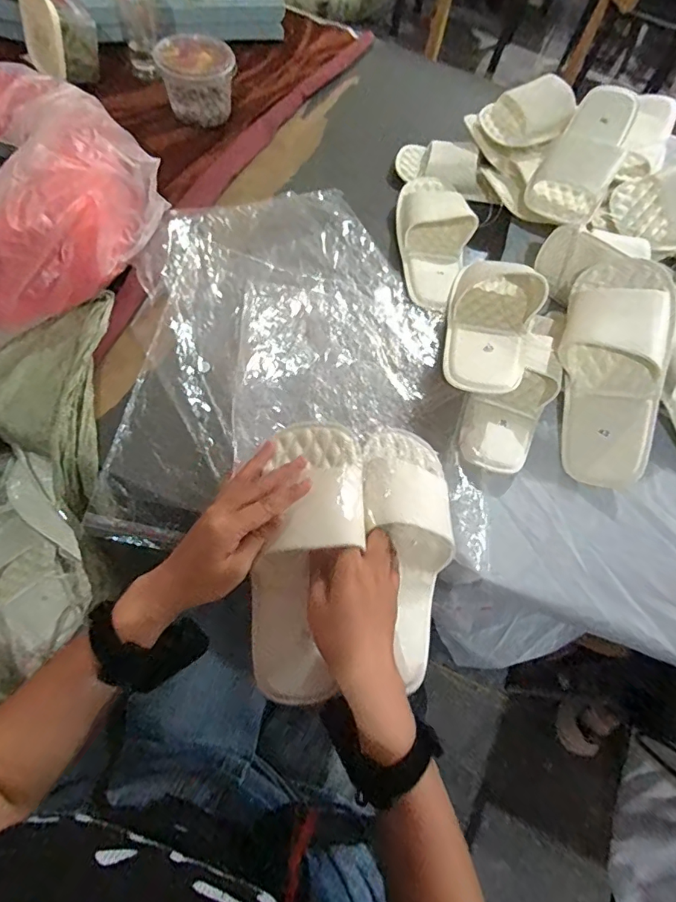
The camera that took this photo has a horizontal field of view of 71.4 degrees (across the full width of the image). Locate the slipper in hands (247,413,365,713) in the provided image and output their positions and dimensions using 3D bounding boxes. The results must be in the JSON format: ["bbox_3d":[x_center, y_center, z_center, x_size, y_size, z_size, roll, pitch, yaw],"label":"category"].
[{"bbox_3d":[-0.030,0.094,0.420,0.090,0.054,0.244,12,84,3],"label":"slipper in hands"}]

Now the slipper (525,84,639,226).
[{"bbox_3d":[0.346,-0.420,0.650,0.098,0.048,0.234,27,86,8],"label":"slipper"}]

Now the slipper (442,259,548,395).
[{"bbox_3d":[0.198,-0.180,0.584,0.113,0.056,0.273,19,54,5],"label":"slipper"}]

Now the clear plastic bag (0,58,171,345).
[{"bbox_3d":[-0.399,-0.279,0.537,0.261,0.168,0.334,42,66,13],"label":"clear plastic bag"}]

